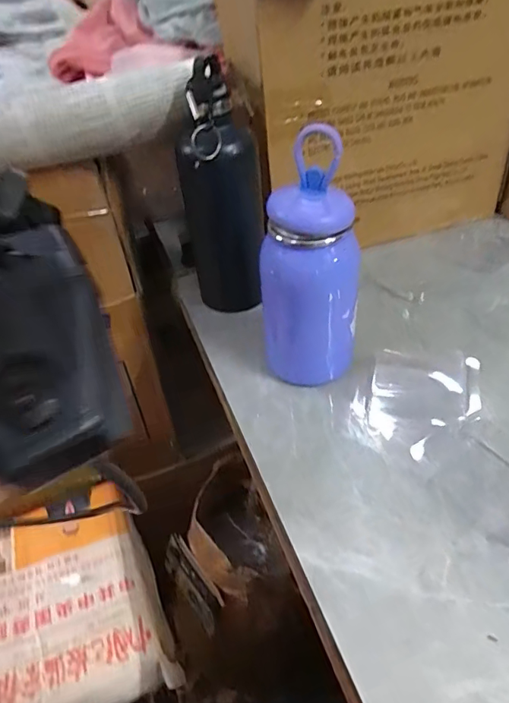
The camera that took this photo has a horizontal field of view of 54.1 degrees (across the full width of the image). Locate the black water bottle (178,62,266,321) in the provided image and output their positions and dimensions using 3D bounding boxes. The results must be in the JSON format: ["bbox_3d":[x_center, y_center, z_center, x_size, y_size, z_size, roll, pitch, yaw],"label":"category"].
[{"bbox_3d":[-0.030,-0.133,0.459,0.075,0.228,0.074,-4,42,1],"label":"black water bottle"}]

